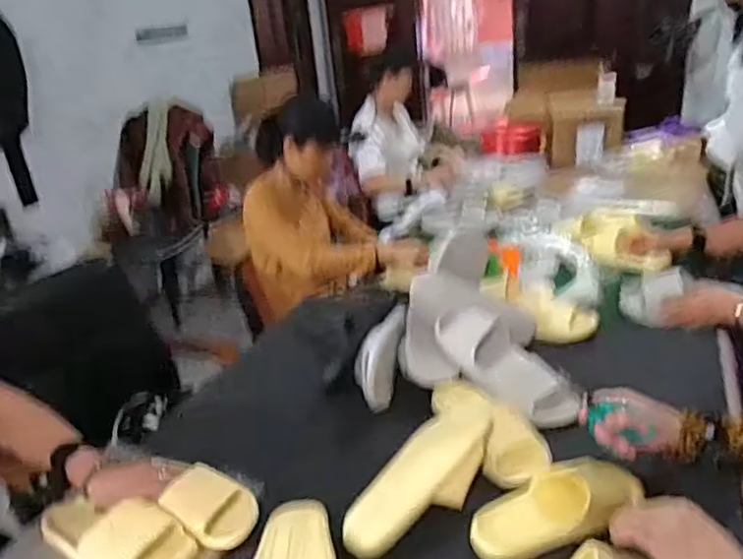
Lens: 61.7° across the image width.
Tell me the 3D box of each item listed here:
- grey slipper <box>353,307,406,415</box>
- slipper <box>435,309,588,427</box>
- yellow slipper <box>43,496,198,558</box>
[{"bbox_3d":[0.013,0.133,1.164,0.084,0.070,0.257,0,39,15],"label":"grey slipper"},{"bbox_3d":[0.241,0.148,1.123,0.113,0.076,0.313,-20,45,-32],"label":"slipper"},{"bbox_3d":[-0.362,0.353,0.857,0.246,0.057,0.118,5,27,25],"label":"yellow slipper"}]

